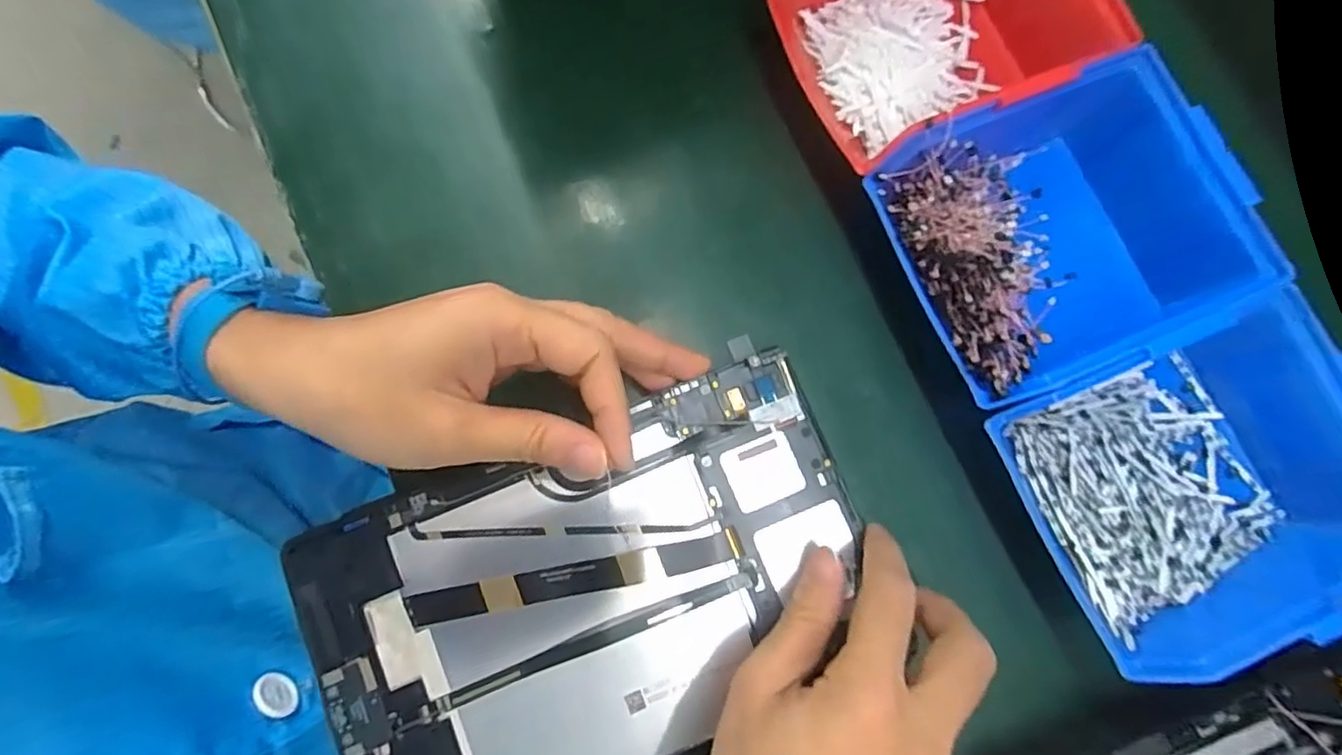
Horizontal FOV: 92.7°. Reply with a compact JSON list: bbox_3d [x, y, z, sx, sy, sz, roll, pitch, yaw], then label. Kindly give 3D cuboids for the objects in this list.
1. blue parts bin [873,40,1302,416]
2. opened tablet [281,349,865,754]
[{"bbox_3d":[0.178,-0.065,0.294,0.145,0.061,0.124,-21,82,-6],"label":"blue parts bin"},{"bbox_3d":[-0.032,0.096,0.280,0.237,0.011,0.145,-24,80,-6],"label":"opened tablet"}]

